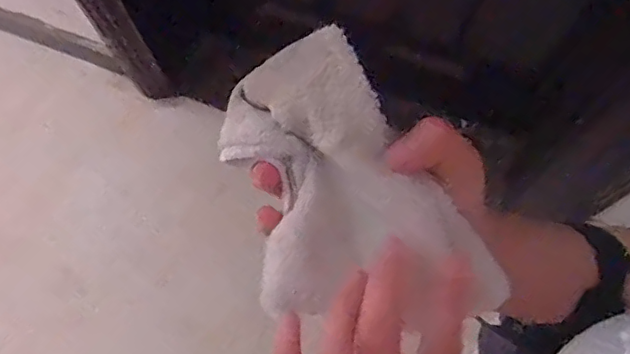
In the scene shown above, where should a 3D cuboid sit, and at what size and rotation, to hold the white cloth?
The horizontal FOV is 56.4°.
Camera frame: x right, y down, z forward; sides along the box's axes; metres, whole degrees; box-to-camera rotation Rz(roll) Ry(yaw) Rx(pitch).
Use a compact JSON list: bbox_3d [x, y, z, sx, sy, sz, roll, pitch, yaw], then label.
[{"bbox_3d":[0.007,0.011,0.274,0.092,0.021,0.141,-32,87,12],"label":"white cloth"}]

